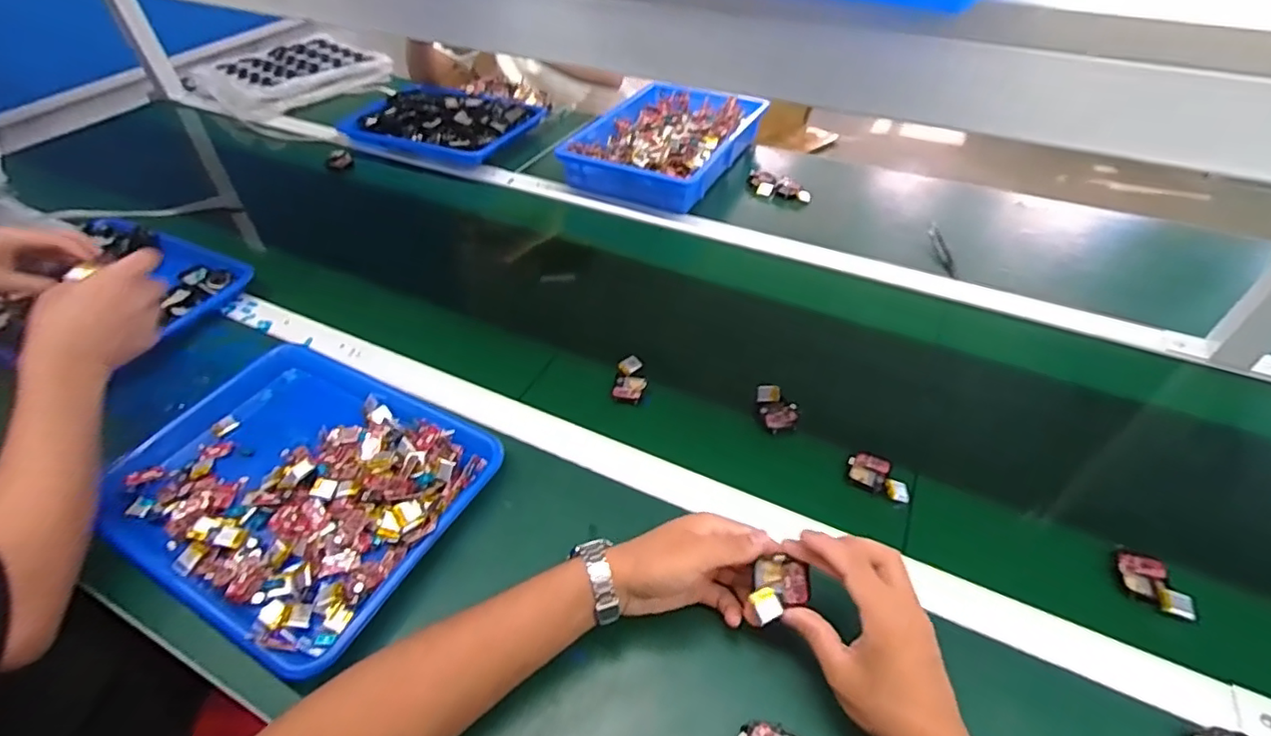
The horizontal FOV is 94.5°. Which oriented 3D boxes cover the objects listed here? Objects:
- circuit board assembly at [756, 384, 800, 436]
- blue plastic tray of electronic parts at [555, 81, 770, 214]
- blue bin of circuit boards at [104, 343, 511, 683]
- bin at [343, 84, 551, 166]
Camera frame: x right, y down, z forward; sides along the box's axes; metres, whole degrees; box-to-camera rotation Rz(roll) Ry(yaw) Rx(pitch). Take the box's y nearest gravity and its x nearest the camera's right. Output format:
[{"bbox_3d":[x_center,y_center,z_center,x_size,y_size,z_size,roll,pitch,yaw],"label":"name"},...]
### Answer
[{"bbox_3d":[0.153,0.042,0.632,0.036,0.013,0.058,-9,46,-7],"label":"circuit board assembly"},{"bbox_3d":[0.052,-0.401,1.035,0.253,0.057,0.353,21,49,21],"label":"blue plastic tray of electronic parts"},{"bbox_3d":[-0.322,0.107,0.576,0.335,0.049,0.265,21,49,21],"label":"blue bin of circuit boards"},{"bbox_3d":[-0.372,-0.472,1.120,0.332,0.050,0.217,15,48,16],"label":"bin"}]

